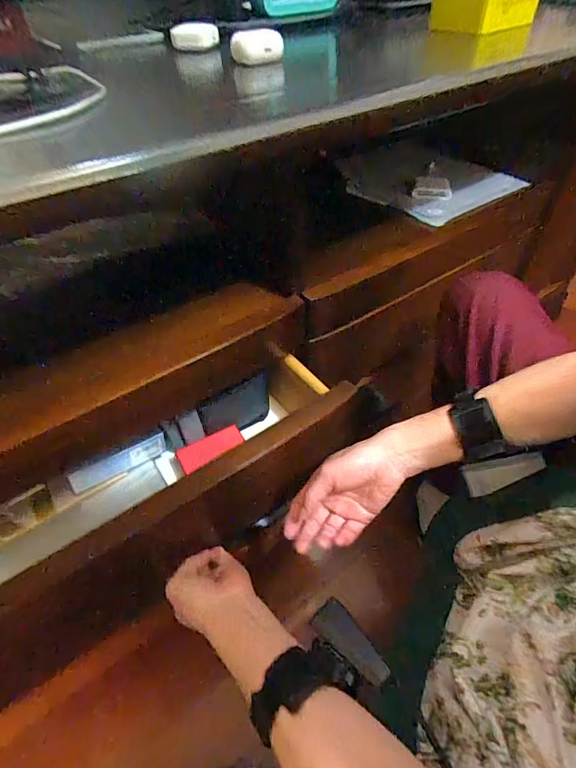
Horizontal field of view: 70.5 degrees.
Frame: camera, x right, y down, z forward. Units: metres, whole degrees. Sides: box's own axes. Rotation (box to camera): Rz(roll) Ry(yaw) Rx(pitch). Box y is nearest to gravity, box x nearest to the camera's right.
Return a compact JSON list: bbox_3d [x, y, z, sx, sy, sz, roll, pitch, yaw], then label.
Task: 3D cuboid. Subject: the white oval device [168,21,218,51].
[{"bbox_3d":[-0.107,-0.397,0.464,0.054,0.023,0.022,-5,48,-4],"label":"white oval device"}]

